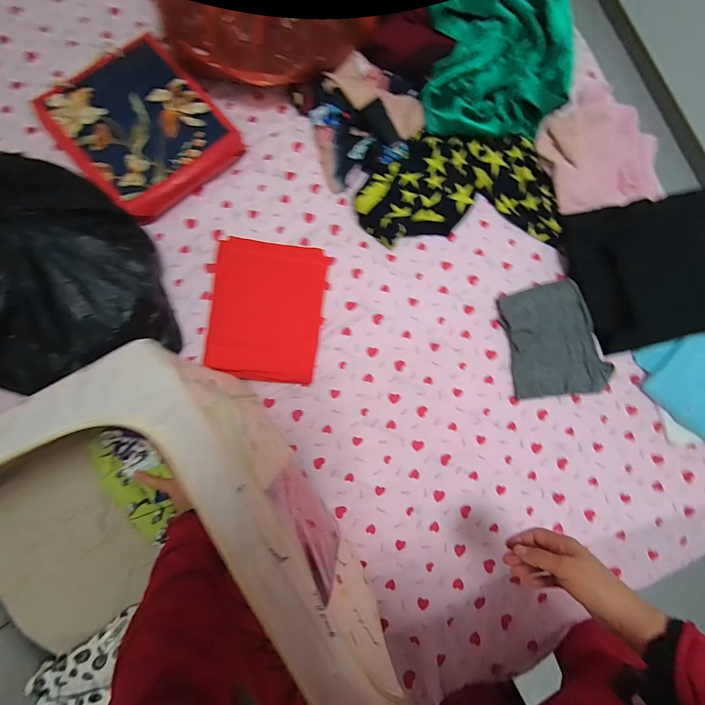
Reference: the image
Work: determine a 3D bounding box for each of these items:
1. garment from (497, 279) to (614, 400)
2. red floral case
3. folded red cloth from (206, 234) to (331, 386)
[{"bbox_3d":[0.397,-0.025,0.660,0.176,0.037,0.219,-10,85,-7],"label":"garment"},{"bbox_3d":[-0.390,-0.421,0.627,0.263,0.045,0.297,-44,89,-8],"label":"red floral case"},{"bbox_3d":[-0.159,-0.080,0.625,0.198,0.017,0.256,7,83,-5],"label":"folded red cloth"}]

